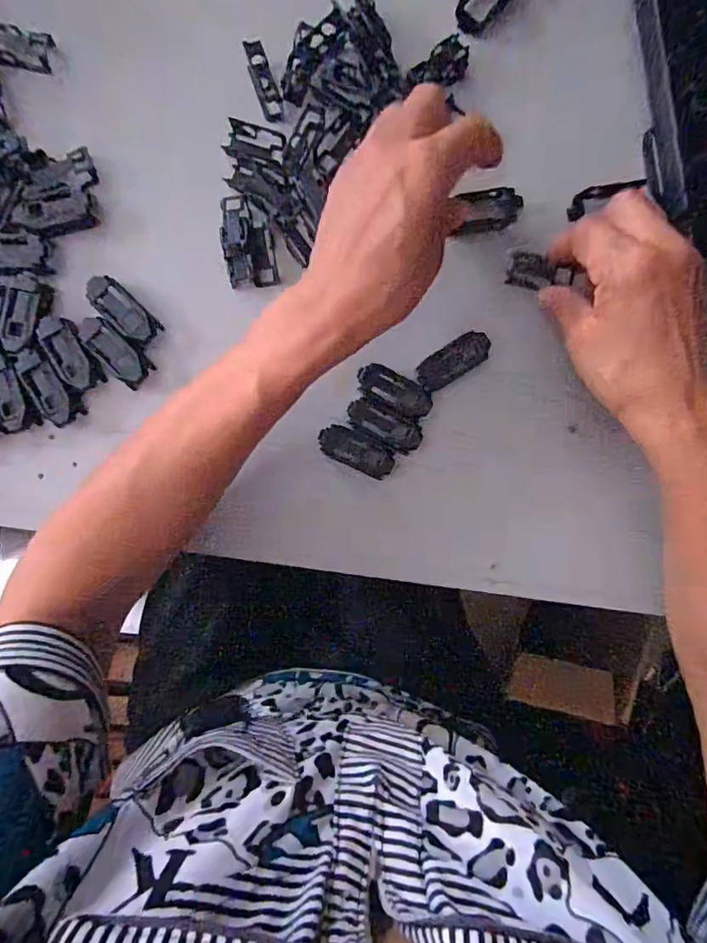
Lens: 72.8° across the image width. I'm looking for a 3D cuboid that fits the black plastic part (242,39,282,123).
[{"bbox_3d":[-0.056,-0.246,0.302,0.014,0.004,0.041,-21,119,0],"label":"black plastic part"}]

